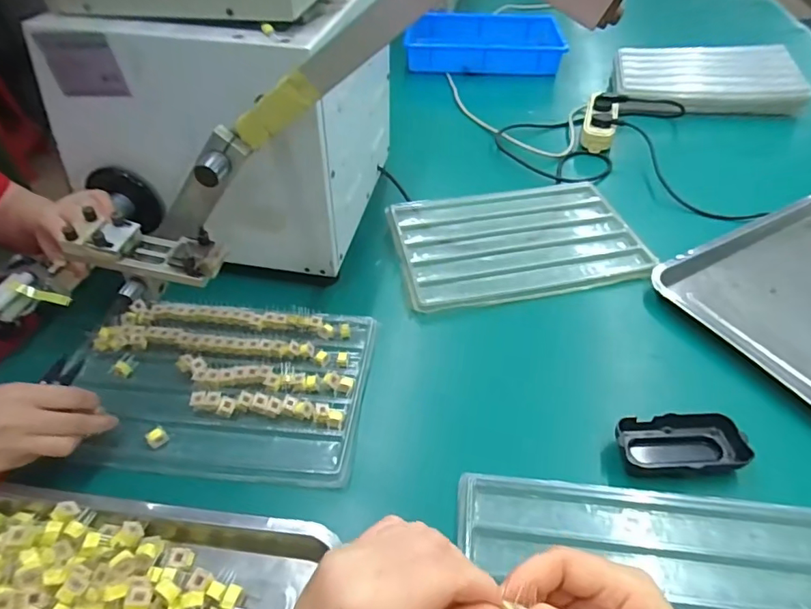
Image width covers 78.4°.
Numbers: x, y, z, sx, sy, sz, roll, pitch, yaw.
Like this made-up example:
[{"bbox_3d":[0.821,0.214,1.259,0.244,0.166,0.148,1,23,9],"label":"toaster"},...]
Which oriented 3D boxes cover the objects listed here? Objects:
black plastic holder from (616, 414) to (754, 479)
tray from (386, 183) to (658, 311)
[{"bbox_3d":[0.253,0.131,0.462,0.108,0.033,0.049,-3,44,-1],"label":"black plastic holder"},{"bbox_3d":[0.148,-0.097,0.697,0.323,0.021,0.219,-9,45,-6],"label":"tray"}]

